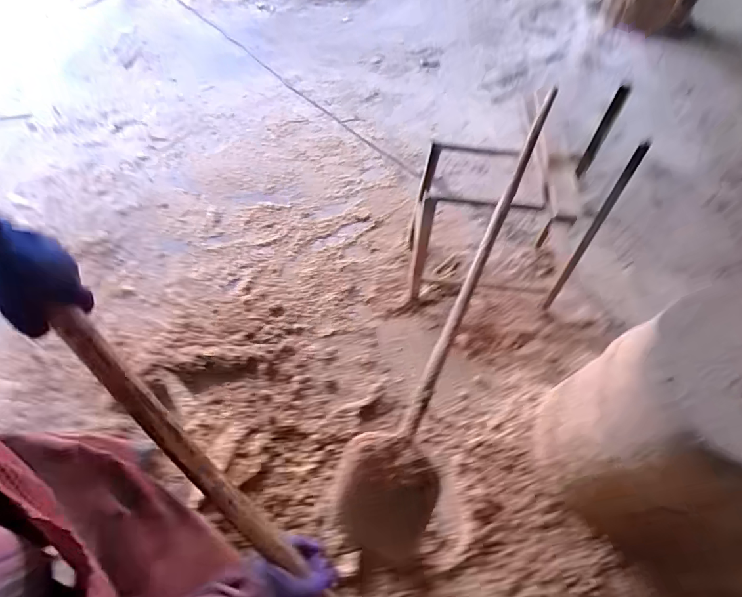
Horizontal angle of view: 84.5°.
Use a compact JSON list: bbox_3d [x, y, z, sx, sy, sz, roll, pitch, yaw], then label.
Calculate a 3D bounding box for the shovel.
[{"bbox_3d":[0.242,0.004,1.078,0.228,0.106,1.317,21,79,15],"label":"shovel"}]

